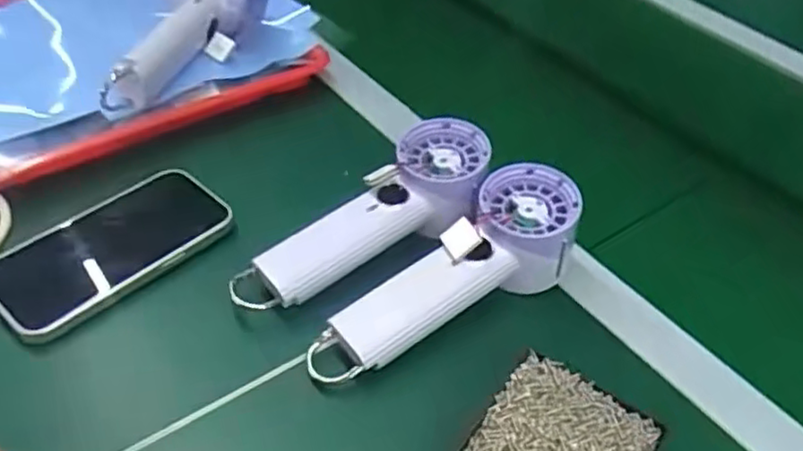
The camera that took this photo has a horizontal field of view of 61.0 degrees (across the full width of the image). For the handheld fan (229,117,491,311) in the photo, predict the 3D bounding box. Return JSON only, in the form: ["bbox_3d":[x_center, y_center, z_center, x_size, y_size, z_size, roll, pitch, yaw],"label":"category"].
[{"bbox_3d":[-0.021,-0.003,0.449,0.193,0.044,0.062,-35,53,-11],"label":"handheld fan"}]

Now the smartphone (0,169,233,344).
[{"bbox_3d":[-0.184,0.012,0.431,0.140,0.016,0.069,-32,55,-34],"label":"smartphone"}]

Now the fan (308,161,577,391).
[{"bbox_3d":[0.030,0.036,0.422,0.197,0.058,0.060,-34,54,-18],"label":"fan"}]

